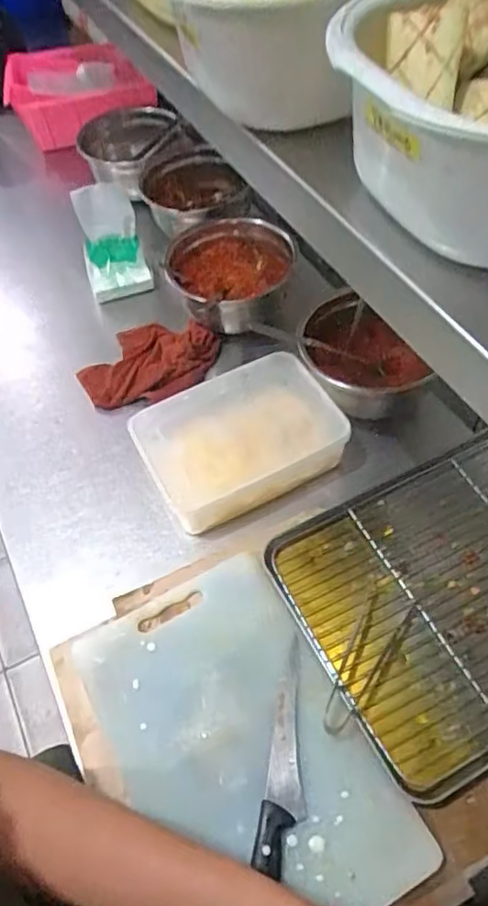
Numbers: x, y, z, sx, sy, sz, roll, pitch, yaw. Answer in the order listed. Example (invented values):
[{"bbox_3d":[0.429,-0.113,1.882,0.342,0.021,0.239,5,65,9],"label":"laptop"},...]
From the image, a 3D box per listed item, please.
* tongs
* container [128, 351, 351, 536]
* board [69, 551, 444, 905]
[{"bbox_3d":[0.128,0.211,0.635,0.048,0.029,0.173,25,61,20],"label":"tongs"},{"bbox_3d":[-0.006,-0.018,0.767,0.234,0.080,0.155,-22,57,-10],"label":"container"},{"bbox_3d":[-0.006,0.285,0.602,0.224,0.016,0.347,-27,58,-13],"label":"board"}]

